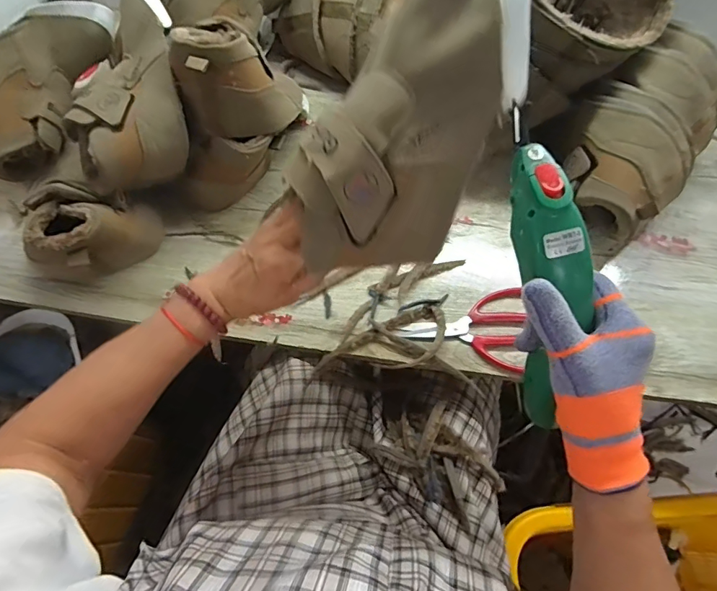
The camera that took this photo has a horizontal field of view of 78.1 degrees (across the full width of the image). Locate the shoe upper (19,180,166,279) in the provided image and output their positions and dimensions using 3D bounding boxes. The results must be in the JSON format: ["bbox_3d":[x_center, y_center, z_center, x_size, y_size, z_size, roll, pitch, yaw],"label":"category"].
[{"bbox_3d":[-0.323,-0.079,0.545,0.095,0.112,0.131,31,68,15],"label":"shoe upper"}]

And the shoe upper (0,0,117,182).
[{"bbox_3d":[-0.431,-0.292,0.599,0.085,0.127,0.273,23,80,11],"label":"shoe upper"}]

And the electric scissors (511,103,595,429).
[{"bbox_3d":[0.133,-0.003,0.319,0.037,0.232,0.060,-16,25,-7],"label":"electric scissors"}]

